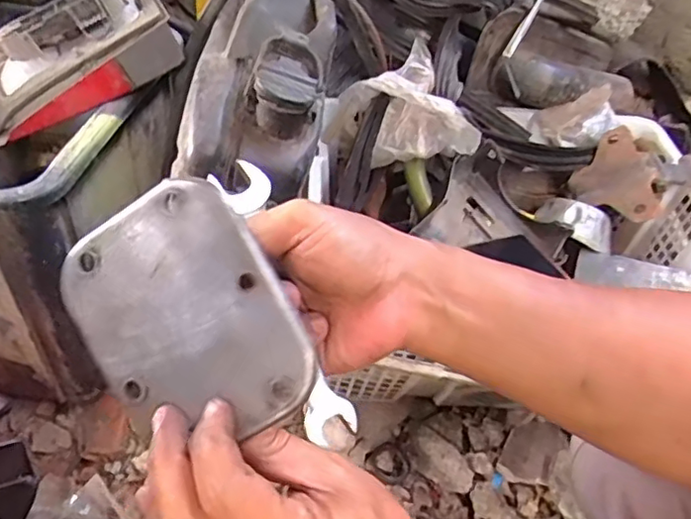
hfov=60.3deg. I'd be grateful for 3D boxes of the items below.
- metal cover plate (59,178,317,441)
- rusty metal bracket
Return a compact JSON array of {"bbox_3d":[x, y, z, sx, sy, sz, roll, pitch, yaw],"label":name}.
[{"bbox_3d":[-0.070,0.026,0.259,0.093,0.110,0.004,-33,-4,14],"label":"metal cover plate"},{"bbox_3d":[0.340,-0.102,0.716,0.103,0.014,0.099,39,93,32],"label":"rusty metal bracket"}]

